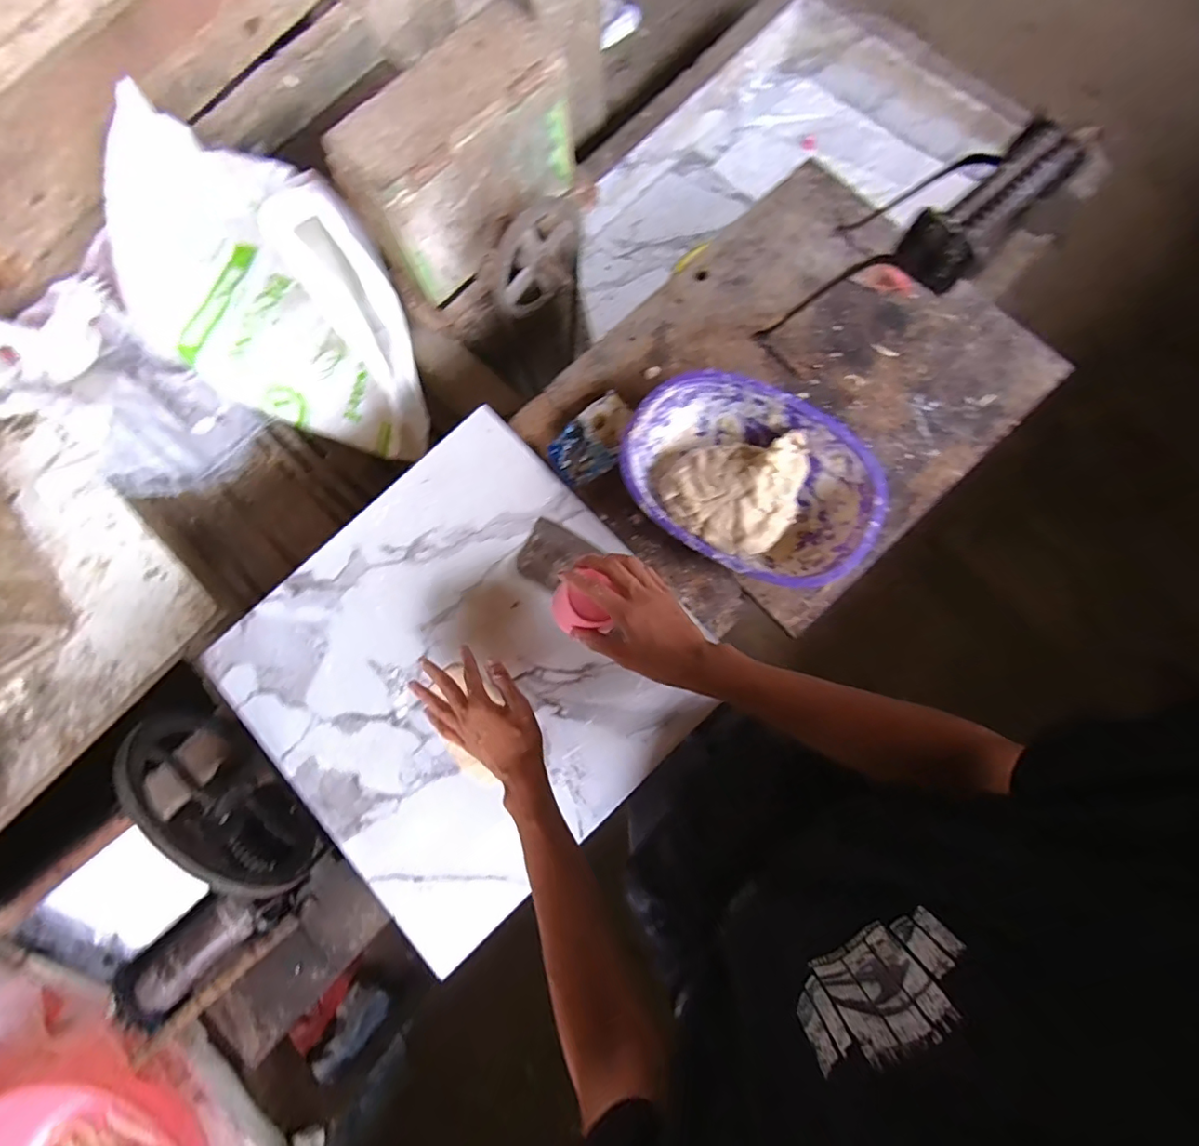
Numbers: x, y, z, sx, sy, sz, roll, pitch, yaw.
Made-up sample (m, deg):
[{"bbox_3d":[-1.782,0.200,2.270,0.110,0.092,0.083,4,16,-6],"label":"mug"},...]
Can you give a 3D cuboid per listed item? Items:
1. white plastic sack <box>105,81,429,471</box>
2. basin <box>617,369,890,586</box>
[{"bbox_3d":[-0.626,-0.530,0.963,0.767,0.255,0.388,41,82,9],"label":"white plastic sack"},{"bbox_3d":[0.181,-0.110,0.673,0.301,0.076,0.215,27,80,6],"label":"basin"}]

